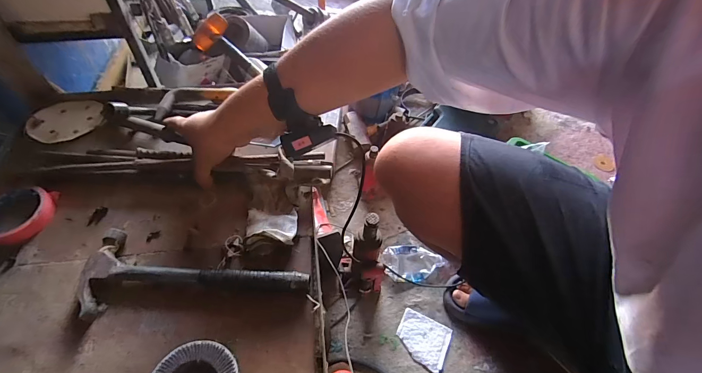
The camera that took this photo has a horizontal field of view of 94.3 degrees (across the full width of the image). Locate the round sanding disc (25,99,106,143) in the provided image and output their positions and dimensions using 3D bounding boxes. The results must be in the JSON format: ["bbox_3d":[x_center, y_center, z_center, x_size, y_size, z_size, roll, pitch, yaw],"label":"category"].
[{"bbox_3d":[-0.514,-0.122,0.595,0.108,0.007,0.118,4,48,-5],"label":"round sanding disc"}]

